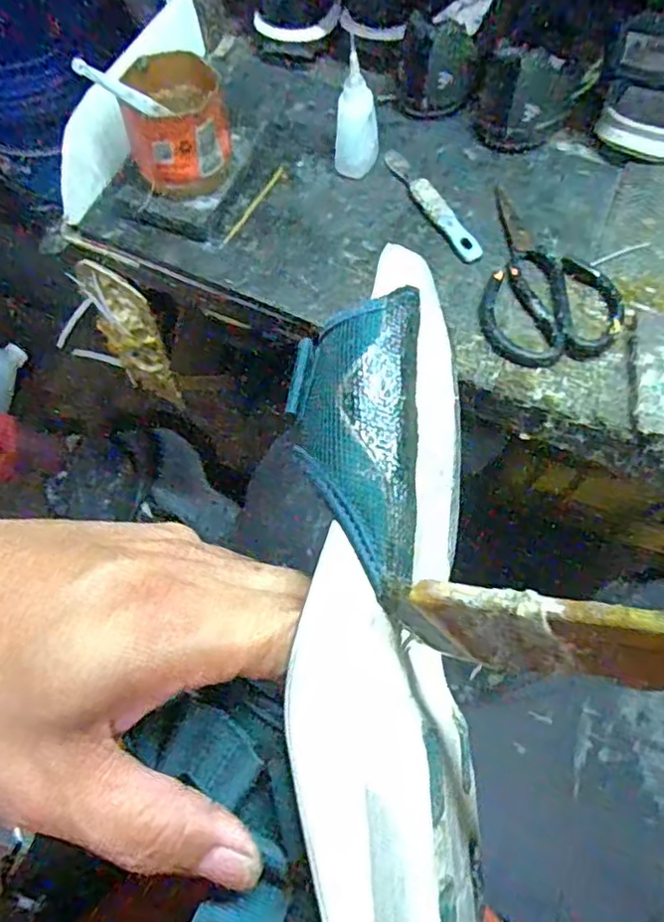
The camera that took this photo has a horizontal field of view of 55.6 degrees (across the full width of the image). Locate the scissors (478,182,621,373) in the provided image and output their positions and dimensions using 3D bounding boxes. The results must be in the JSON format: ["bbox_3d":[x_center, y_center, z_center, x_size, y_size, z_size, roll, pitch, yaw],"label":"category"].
[{"bbox_3d":[0.170,-0.147,0.492,0.099,0.013,0.163,5,69,4],"label":"scissors"}]

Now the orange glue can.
[{"bbox_3d":[-0.122,-0.267,0.519,0.076,0.088,0.081,-1,69,2],"label":"orange glue can"}]

